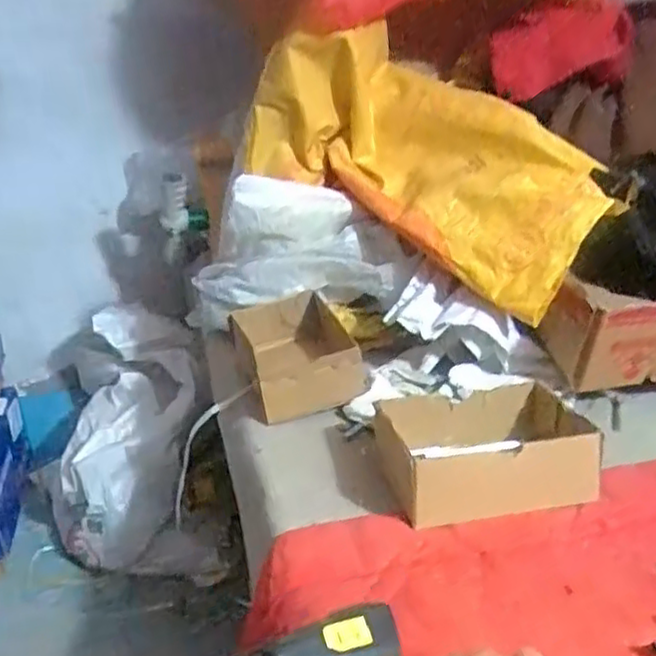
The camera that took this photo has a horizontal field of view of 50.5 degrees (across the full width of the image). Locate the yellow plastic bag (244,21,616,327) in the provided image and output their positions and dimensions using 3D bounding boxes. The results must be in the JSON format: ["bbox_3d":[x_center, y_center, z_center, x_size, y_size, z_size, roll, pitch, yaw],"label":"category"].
[{"bbox_3d":[0.156,-0.248,0.937,0.476,0.262,0.276,23,32,38],"label":"yellow plastic bag"}]

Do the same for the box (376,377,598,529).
[{"bbox_3d":[0.151,0.117,0.678,0.179,0.072,0.129,-4,25,-7],"label":"box"}]

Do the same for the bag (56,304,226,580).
[{"bbox_3d":[-0.327,0.183,1.155,0.276,0.467,0.182,-4,-18,-8],"label":"bag"}]

